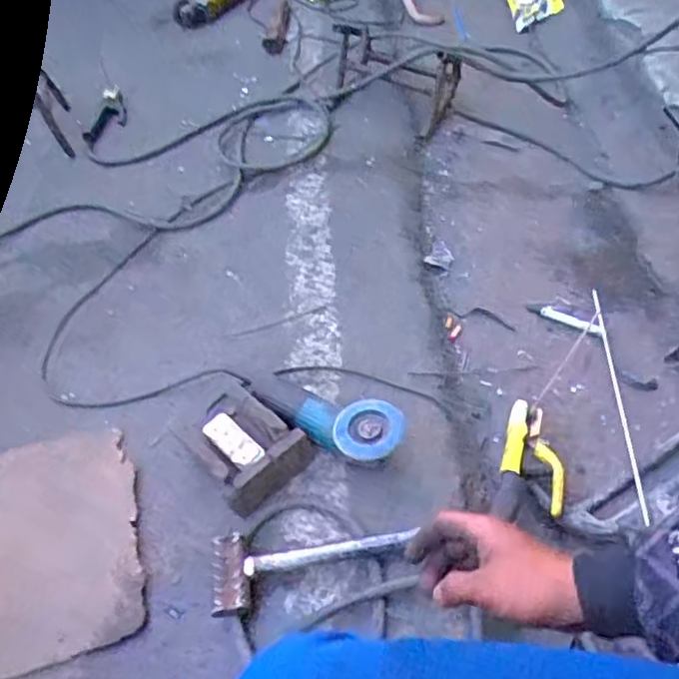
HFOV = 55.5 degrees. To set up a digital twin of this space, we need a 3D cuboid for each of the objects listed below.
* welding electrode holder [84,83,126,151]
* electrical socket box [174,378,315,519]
[{"bbox_3d":[-0.562,-0.543,1.585,0.094,0.028,0.176,16,73,16],"label":"welding electrode holder"},{"bbox_3d":[-0.147,0.140,0.936,0.144,0.076,0.192,-39,54,-20],"label":"electrical socket box"}]

